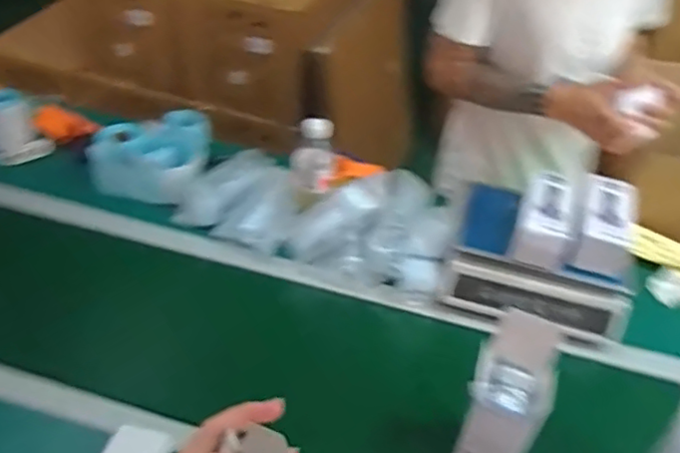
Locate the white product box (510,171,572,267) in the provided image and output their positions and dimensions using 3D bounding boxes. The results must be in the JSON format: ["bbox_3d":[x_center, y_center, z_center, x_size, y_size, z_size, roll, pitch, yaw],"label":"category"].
[{"bbox_3d":[0.333,-0.017,1.026,0.080,0.059,0.174,17,44,12],"label":"white product box"}]

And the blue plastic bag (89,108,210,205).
[{"bbox_3d":[-0.378,-0.146,1.276,0.224,0.089,0.189,7,43,2],"label":"blue plastic bag"}]

